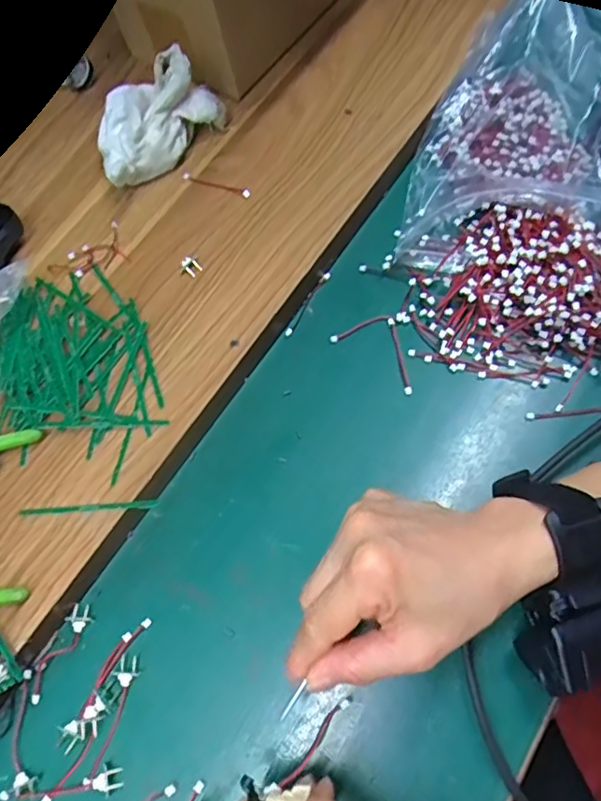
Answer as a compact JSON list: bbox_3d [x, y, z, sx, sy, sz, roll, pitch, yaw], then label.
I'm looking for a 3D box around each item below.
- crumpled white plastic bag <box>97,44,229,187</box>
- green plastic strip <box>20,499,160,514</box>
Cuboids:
[{"bbox_3d":[-0.119,-0.214,0.444,0.075,0.061,0.112,39,74,20],"label":"crumpled white plastic bag"},{"bbox_3d":[-0.129,0.065,0.357,0.085,0.004,0.005,-6,66,6],"label":"green plastic strip"}]

